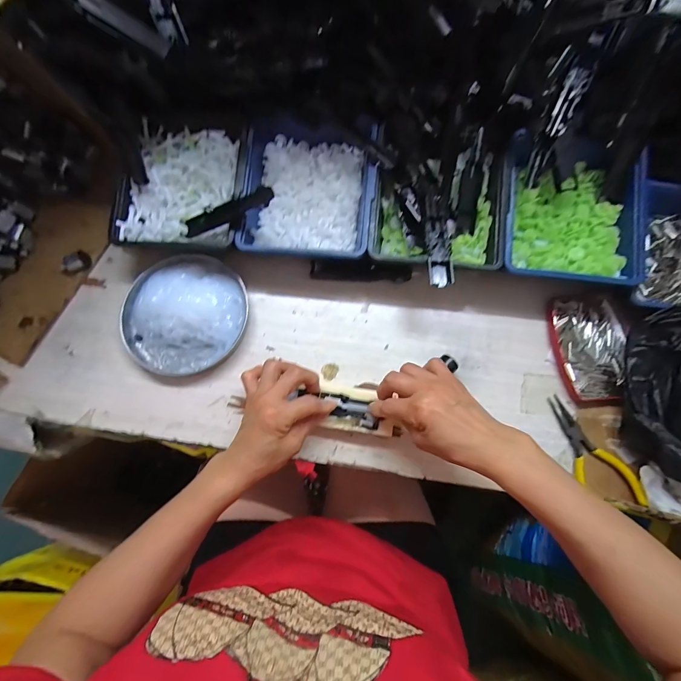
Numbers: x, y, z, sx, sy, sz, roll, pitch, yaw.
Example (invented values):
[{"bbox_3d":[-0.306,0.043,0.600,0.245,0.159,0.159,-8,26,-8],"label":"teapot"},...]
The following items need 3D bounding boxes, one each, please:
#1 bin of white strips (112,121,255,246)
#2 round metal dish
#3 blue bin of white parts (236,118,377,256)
[{"bbox_3d":[-0.178,-0.176,0.413,0.145,0.056,0.141,4,77,1],"label":"bin of white strips"},{"bbox_3d":[-0.185,-0.033,0.405,0.140,0.027,0.142,0,77,0],"label":"round metal dish"},{"bbox_3d":[-0.035,-0.168,0.410,0.145,0.062,0.159,7,77,2],"label":"blue bin of white parts"}]

